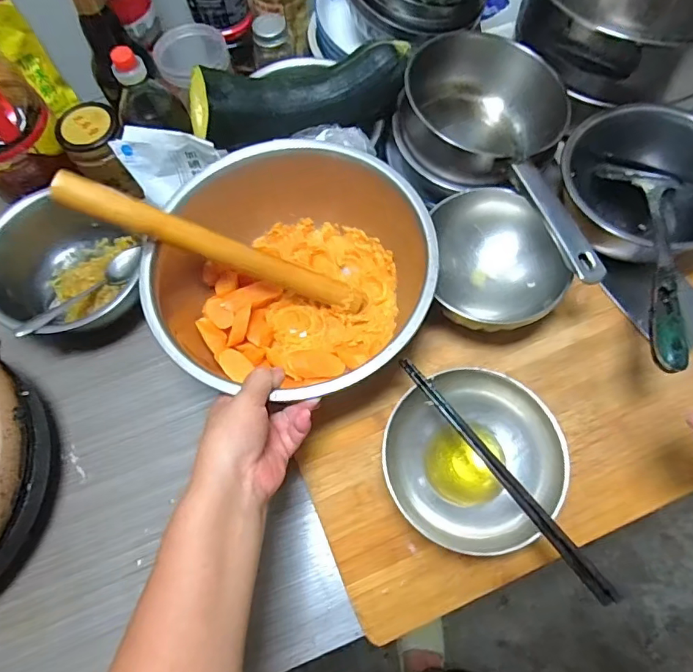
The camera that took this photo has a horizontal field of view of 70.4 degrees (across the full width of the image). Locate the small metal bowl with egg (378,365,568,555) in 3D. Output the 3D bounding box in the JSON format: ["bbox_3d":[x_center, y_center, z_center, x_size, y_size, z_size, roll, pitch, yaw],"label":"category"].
[{"bbox_3d":[0.110,0.114,0.445,0.147,0.068,0.148,-1,69,1],"label":"small metal bowl with egg"}]

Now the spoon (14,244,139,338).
[{"bbox_3d":[-0.295,-0.052,0.552,0.037,0.022,0.163,34,56,14],"label":"spoon"}]

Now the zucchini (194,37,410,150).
[{"bbox_3d":[-0.048,-0.259,0.527,0.236,0.062,0.076,-19,69,-6],"label":"zucchini"}]

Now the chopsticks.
[{"bbox_3d":[0.125,0.111,0.404,0.013,0.011,0.240,-36,72,-12],"label":"chopsticks"}]

